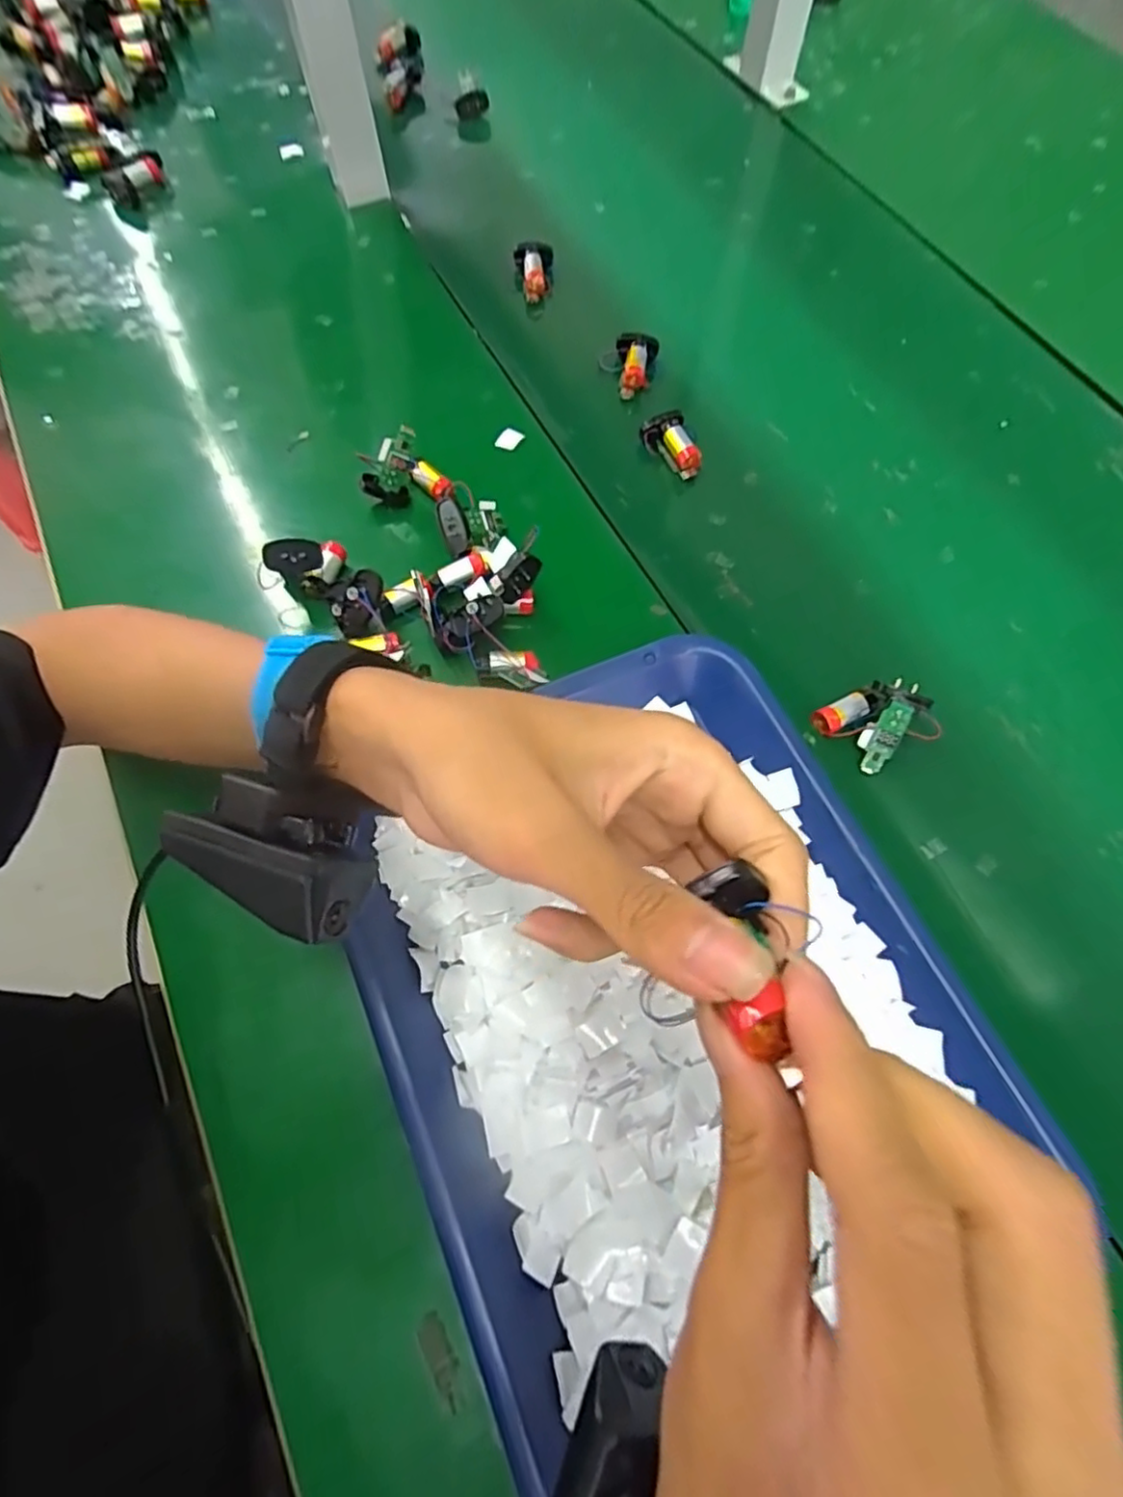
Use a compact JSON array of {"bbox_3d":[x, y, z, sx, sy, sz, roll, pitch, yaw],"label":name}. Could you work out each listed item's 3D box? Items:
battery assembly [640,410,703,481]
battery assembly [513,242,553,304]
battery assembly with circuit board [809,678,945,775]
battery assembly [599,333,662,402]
[{"bbox_3d":[0.079,-0.216,0.474,0.027,0.028,0.050,-19,68,-9],"label":"battery assembly"},{"bbox_3d":[-0.023,-0.397,0.549,0.033,0.027,0.043,0,66,-1],"label":"battery assembly"},{"bbox_3d":[0.183,-0.014,0.380,0.053,0.033,0.045,-22,68,-10],"label":"battery assembly with circuit board"},{"bbox_3d":[0.052,-0.296,0.508,0.043,0.028,0.046,4,66,1],"label":"battery assembly"}]

